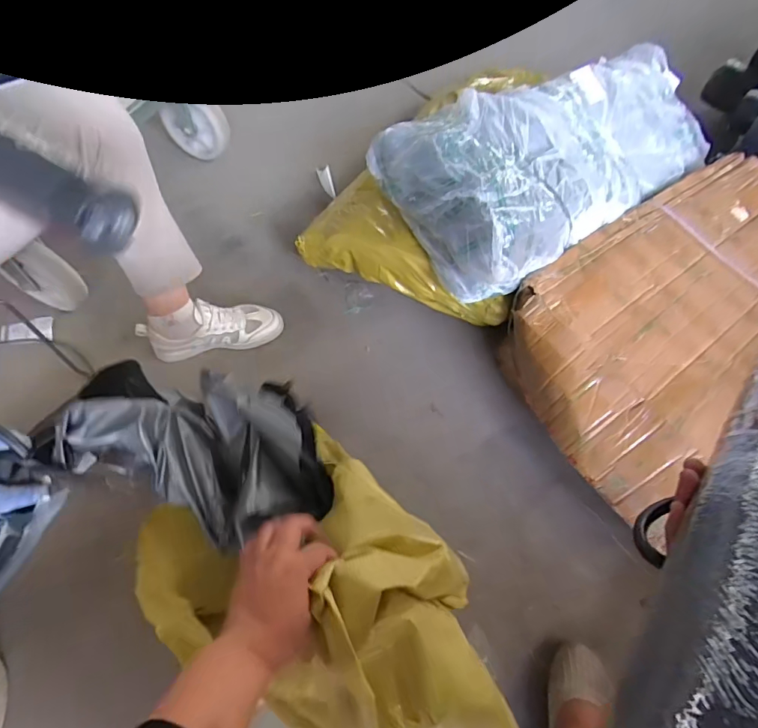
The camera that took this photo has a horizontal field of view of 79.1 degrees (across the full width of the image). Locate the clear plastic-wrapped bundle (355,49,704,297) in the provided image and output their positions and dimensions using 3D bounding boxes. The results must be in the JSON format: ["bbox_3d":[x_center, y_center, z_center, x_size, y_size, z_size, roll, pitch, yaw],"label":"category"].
[{"bbox_3d":[0.391,-0.435,0.919,0.756,0.186,0.320,-31,64,-21],"label":"clear plastic-wrapped bundle"}]

